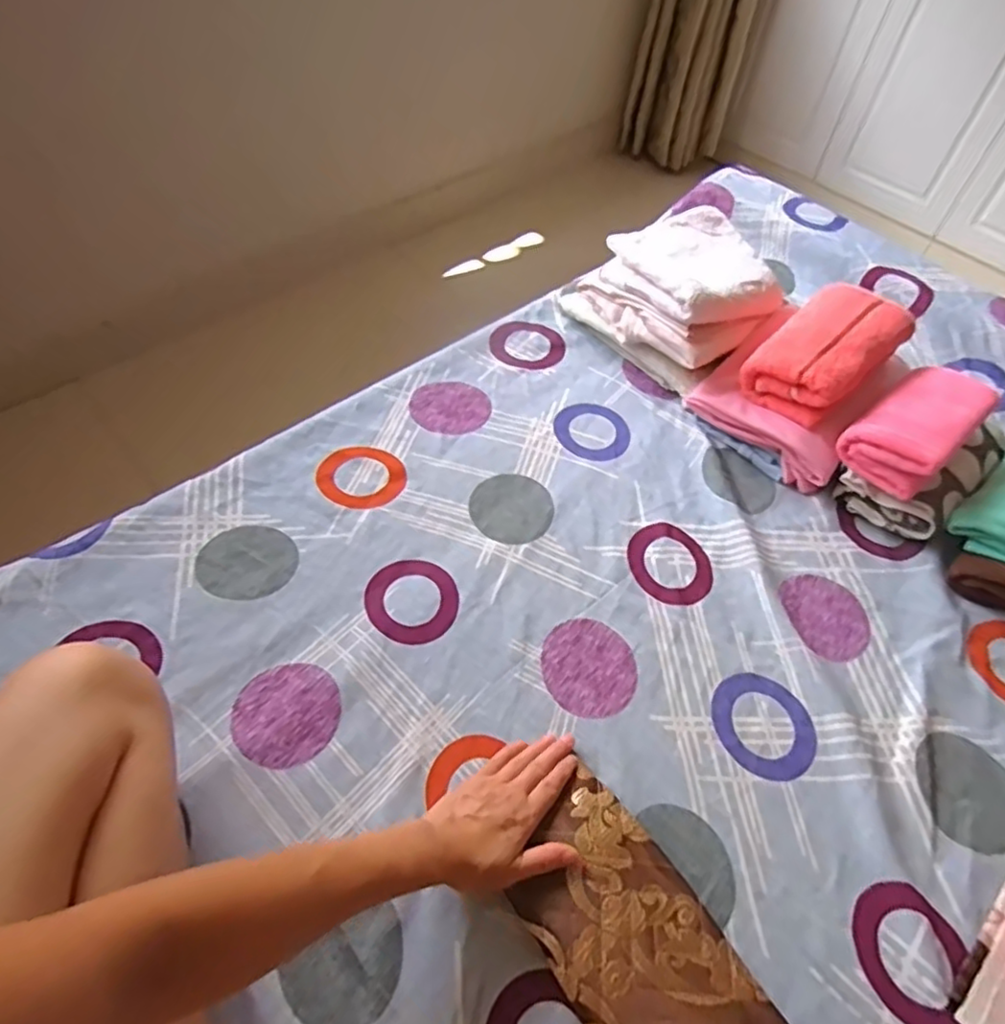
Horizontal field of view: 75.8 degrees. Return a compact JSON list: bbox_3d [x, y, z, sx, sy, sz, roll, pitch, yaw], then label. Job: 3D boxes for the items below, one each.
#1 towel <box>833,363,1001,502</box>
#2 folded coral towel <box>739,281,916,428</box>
[{"bbox_3d":[0.449,-0.097,0.692,0.171,0.058,0.092,-34,63,-24],"label":"towel"},{"bbox_3d":[0.375,-0.186,0.752,0.164,0.082,0.116,-34,63,-24],"label":"folded coral towel"}]

